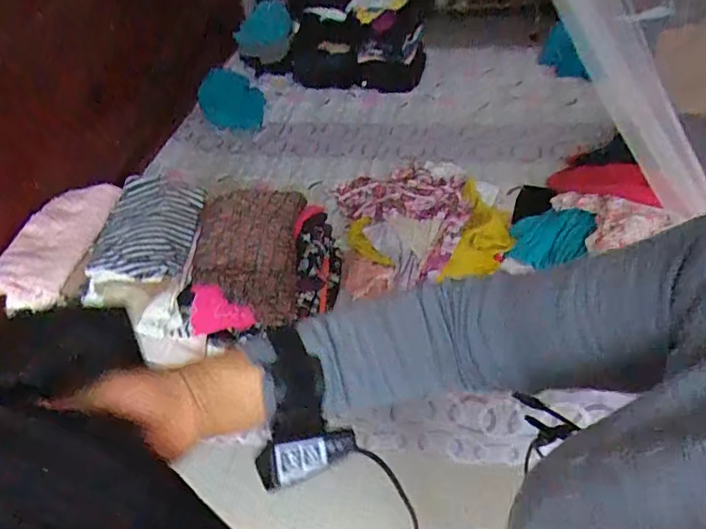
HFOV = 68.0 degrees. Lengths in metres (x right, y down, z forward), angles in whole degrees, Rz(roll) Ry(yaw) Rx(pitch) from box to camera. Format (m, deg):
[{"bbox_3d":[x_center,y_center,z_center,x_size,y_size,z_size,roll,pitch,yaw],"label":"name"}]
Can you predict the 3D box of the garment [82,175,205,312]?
[{"bbox_3d":[-0.440,-0.067,1.119,0.215,0.094,0.320,1,45,8],"label":"garment"}]

